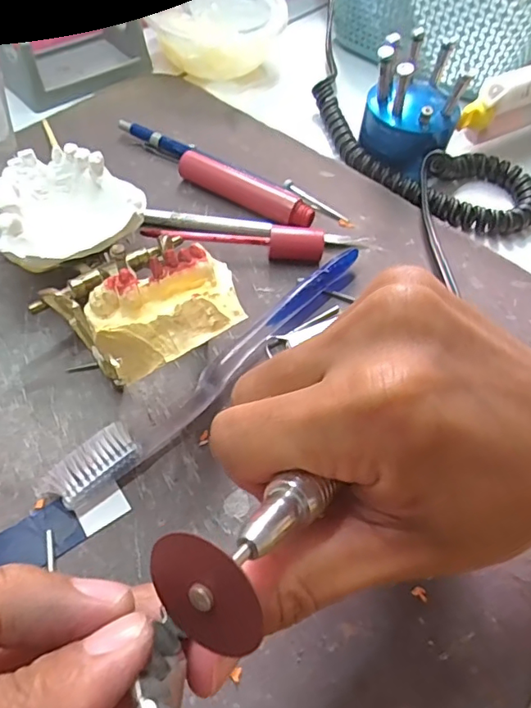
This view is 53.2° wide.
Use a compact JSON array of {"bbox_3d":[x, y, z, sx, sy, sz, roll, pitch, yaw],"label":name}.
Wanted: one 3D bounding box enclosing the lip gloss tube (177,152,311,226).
[{"bbox_3d":[-0.012,-0.096,0.315,0.088,0.016,0.015,31,59,15],"label":"lip gloss tube"}]

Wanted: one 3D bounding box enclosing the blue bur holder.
[{"bbox_3d":[0.093,-0.156,0.330,0.058,0.071,0.065,17,56,6],"label":"blue bur holder"}]

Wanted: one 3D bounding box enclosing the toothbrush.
[{"bbox_3d":[-0.016,0.005,0.248,0.186,0.015,0.021,-38,67,-26],"label":"toothbrush"}]

